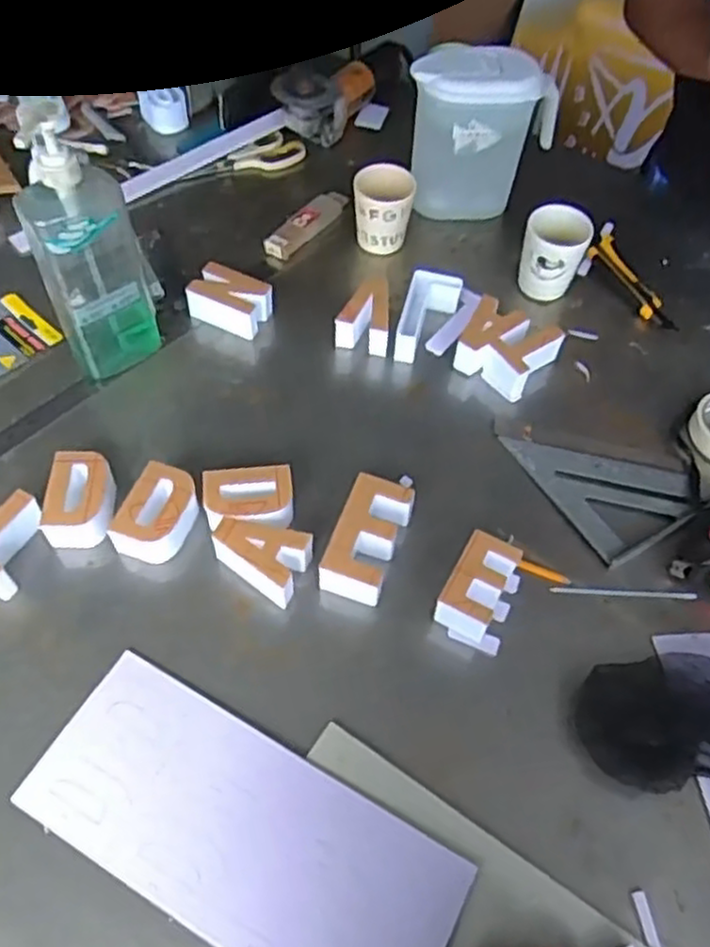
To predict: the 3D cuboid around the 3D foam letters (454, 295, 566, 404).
[{"bbox_3d":[0.170,-0.142,0.839,0.102,0.051,0.088,31,61,16],"label":"3D foam letters"}]

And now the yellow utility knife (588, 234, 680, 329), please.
[{"bbox_3d":[0.336,-0.234,0.918,0.044,0.017,0.162,-15,59,-12],"label":"yellow utility knife"}]

